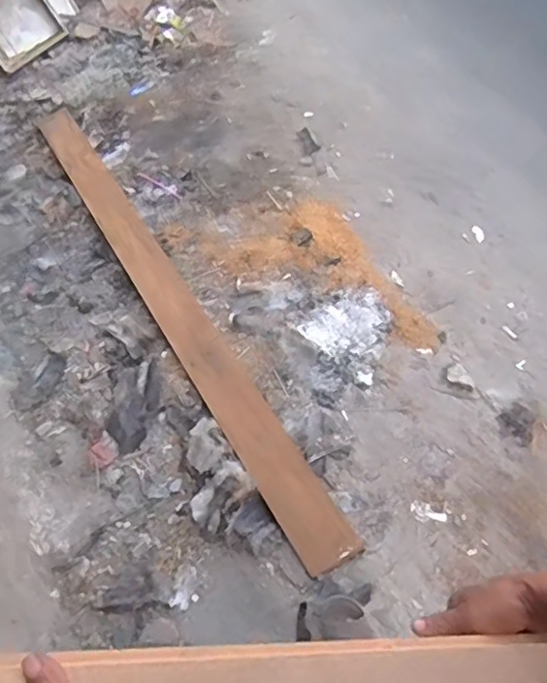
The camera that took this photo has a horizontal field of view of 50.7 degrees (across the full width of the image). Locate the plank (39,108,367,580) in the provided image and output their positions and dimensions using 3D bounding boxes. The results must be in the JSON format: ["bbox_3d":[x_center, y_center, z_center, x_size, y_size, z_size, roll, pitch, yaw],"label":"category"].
[{"bbox_3d":[-0.386,-0.202,1.949,0.167,0.055,2.127,-28,60,-15],"label":"plank"}]

